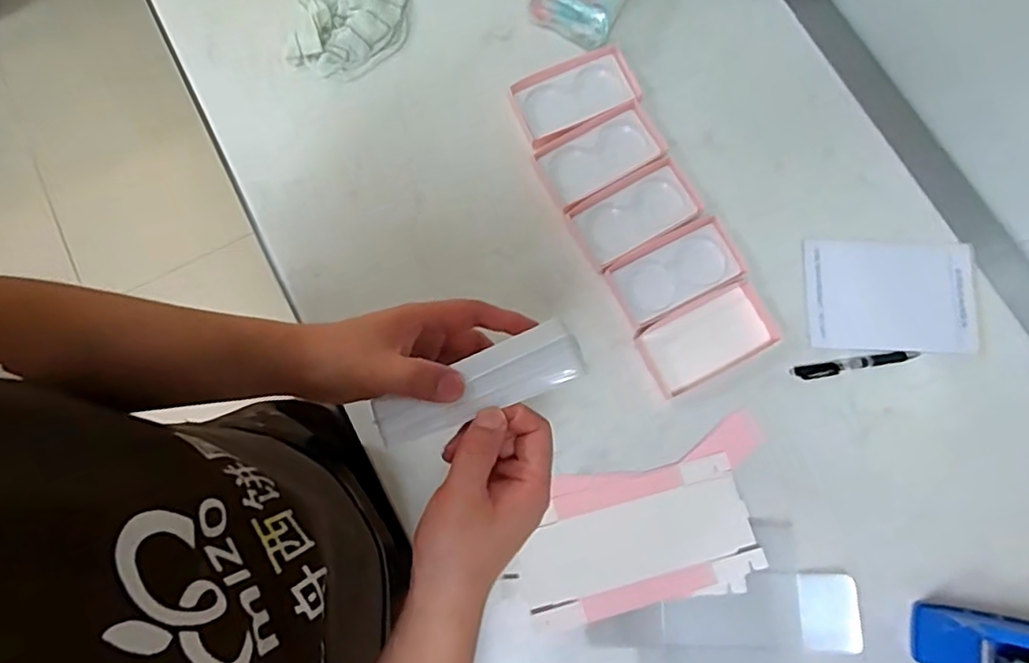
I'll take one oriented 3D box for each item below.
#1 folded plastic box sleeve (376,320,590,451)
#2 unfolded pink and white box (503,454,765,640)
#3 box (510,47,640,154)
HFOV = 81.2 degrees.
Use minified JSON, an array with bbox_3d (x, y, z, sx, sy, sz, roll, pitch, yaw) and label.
[{"bbox_3d":[-0.024,0.035,0.374,0.134,0.006,0.037,-24,78,5],"label":"folded plastic box sleeve"},{"bbox_3d":[0.125,0.221,0.626,0.243,0.016,0.125,-15,78,-3],"label":"unfolded pink and white box"},{"bbox_3d":[0.074,-0.288,0.738,0.145,0.020,0.089,-25,78,-5],"label":"box"}]

